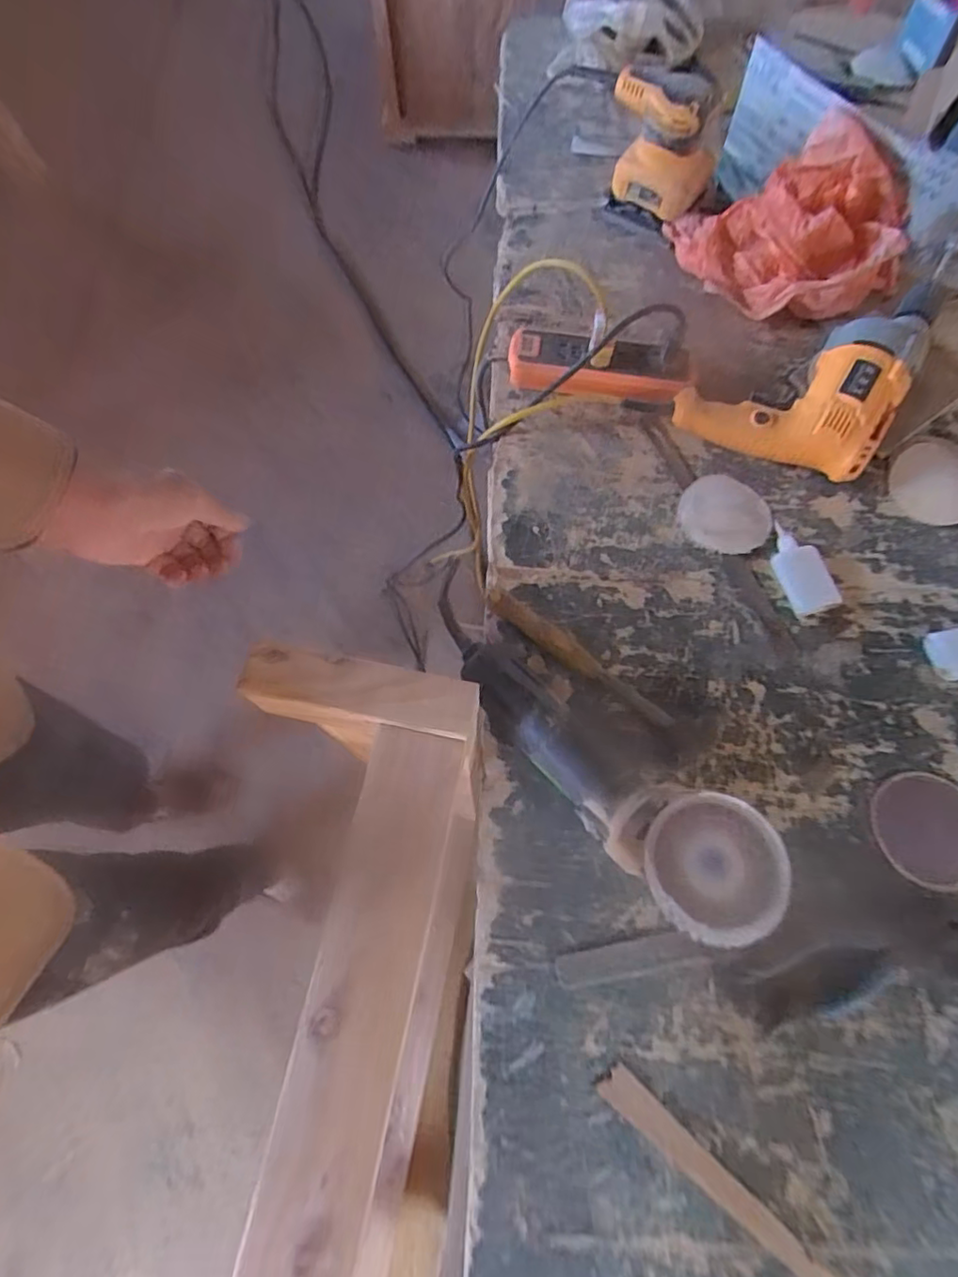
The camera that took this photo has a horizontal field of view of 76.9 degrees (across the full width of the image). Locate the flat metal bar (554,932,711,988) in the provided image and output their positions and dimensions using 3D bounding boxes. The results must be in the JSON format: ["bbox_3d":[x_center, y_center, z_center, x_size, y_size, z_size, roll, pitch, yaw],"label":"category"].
[{"bbox_3d":[0.121,0.255,0.478,0.120,0.004,0.025,-10,70,-3],"label":"flat metal bar"}]

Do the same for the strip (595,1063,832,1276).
[{"bbox_3d":[0.177,0.391,0.424,0.211,0.006,0.025,38,74,13],"label":"strip"}]

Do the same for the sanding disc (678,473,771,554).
[{"bbox_3d":[0.255,-0.128,0.622,0.087,0.008,0.088,0,70,1],"label":"sanding disc"}]

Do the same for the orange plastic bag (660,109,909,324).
[{"bbox_3d":[0.361,-0.473,0.688,0.192,0.114,0.234,-42,74,-13],"label":"orange plastic bag"}]

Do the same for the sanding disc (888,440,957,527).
[{"bbox_3d":[0.485,-0.163,0.633,0.105,0.009,0.092,-22,71,-7],"label":"sanding disc"}]

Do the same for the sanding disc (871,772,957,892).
[{"bbox_3d":[0.386,0.162,0.513,0.095,0.004,0.090,0,70,1],"label":"sanding disc"}]

